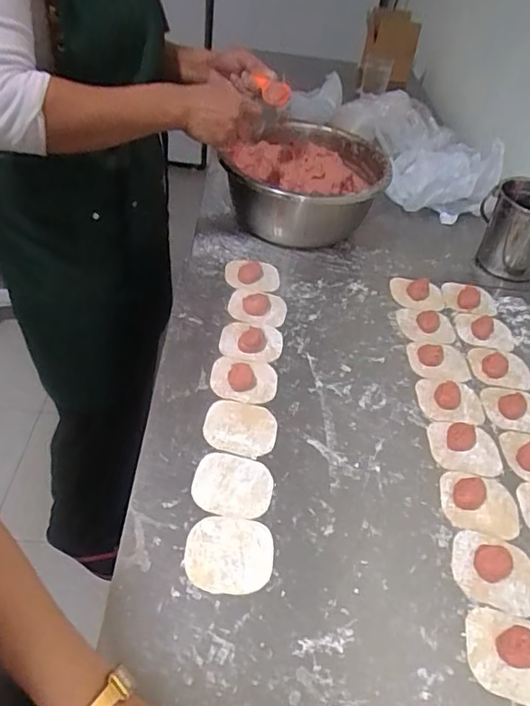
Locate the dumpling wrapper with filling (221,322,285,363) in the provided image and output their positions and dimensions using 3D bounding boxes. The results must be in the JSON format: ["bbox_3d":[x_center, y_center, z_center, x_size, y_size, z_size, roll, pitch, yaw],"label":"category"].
[{"bbox_3d":[-0.018,-0.017,0.732,0.084,0.016,0.069,7,45,0],"label":"dumpling wrapper with filling"}]

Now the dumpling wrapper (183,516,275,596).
[{"bbox_3d":[-0.034,0.193,0.515,0.083,0.004,0.072,7,45,-1],"label":"dumpling wrapper"}]

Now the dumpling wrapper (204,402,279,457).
[{"bbox_3d":[-0.028,0.088,0.629,0.082,0.005,0.075,4,45,-4],"label":"dumpling wrapper"}]

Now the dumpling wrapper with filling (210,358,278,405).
[{"bbox_3d":[-0.026,0.032,0.683,0.084,0.014,0.070,7,45,-1],"label":"dumpling wrapper with filling"}]

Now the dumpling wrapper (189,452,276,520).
[{"bbox_3d":[-0.034,0.141,0.570,0.082,0.004,0.072,13,45,5],"label":"dumpling wrapper"}]

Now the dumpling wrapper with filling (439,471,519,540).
[{"bbox_3d":[0.236,0.164,0.583,0.085,0.013,0.070,12,45,4],"label":"dumpling wrapper with filling"}]

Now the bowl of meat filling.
[{"bbox_3d":[0.066,-0.299,0.960,0.256,0.133,0.290,7,45,-1],"label":"bowl of meat filling"}]

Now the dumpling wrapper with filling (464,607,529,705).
[{"bbox_3d":[0.224,0.264,0.470,0.086,0.022,0.071,17,46,8],"label":"dumpling wrapper with filling"}]

